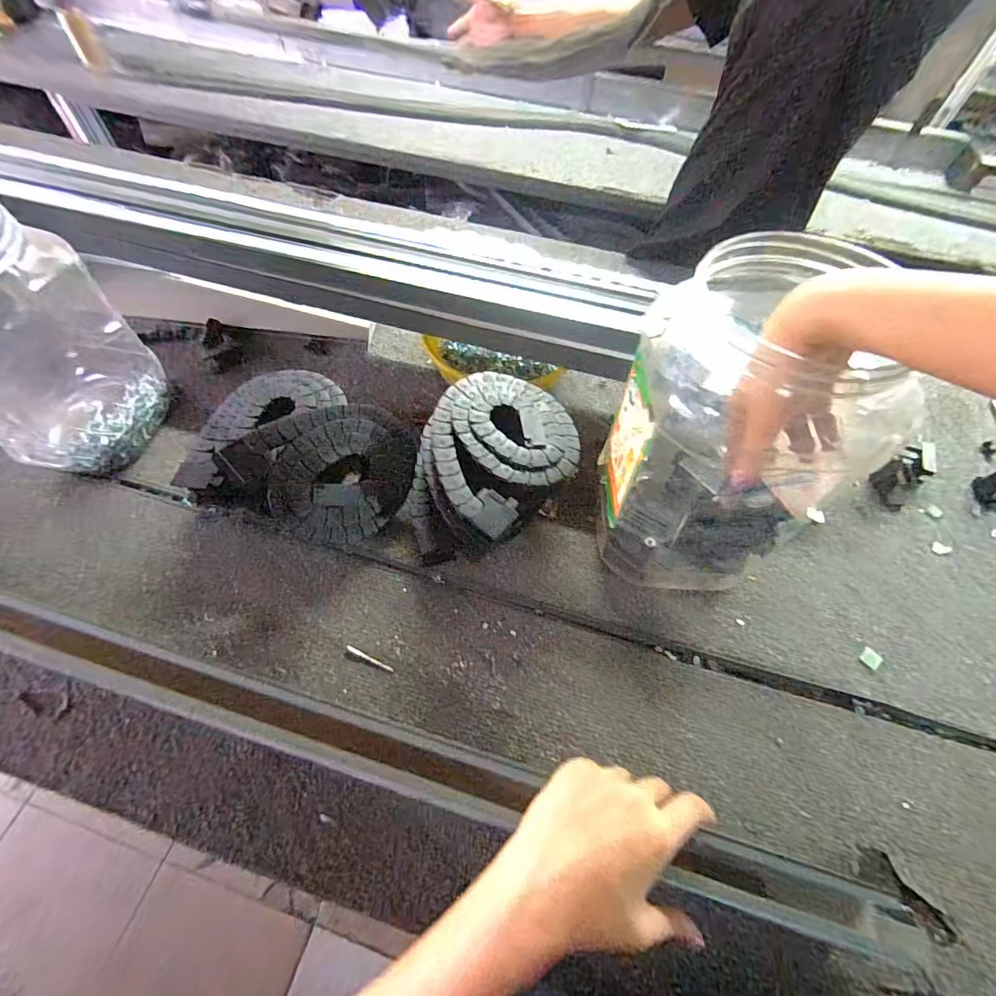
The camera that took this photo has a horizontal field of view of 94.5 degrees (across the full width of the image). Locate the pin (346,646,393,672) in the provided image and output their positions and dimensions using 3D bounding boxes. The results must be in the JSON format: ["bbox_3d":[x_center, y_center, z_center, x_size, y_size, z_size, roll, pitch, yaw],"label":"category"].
[{"bbox_3d":[-0.117,0.146,0.419,0.048,0.004,0.005,23,60,11],"label":"pin"}]

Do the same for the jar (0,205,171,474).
[{"bbox_3d":[-0.468,-0.145,0.447,0.172,0.221,0.150,16,60,7],"label":"jar"}]

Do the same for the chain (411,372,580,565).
[{"bbox_3d":[-0.007,-0.025,0.466,0.152,0.110,0.179,19,60,9],"label":"chain"}]

